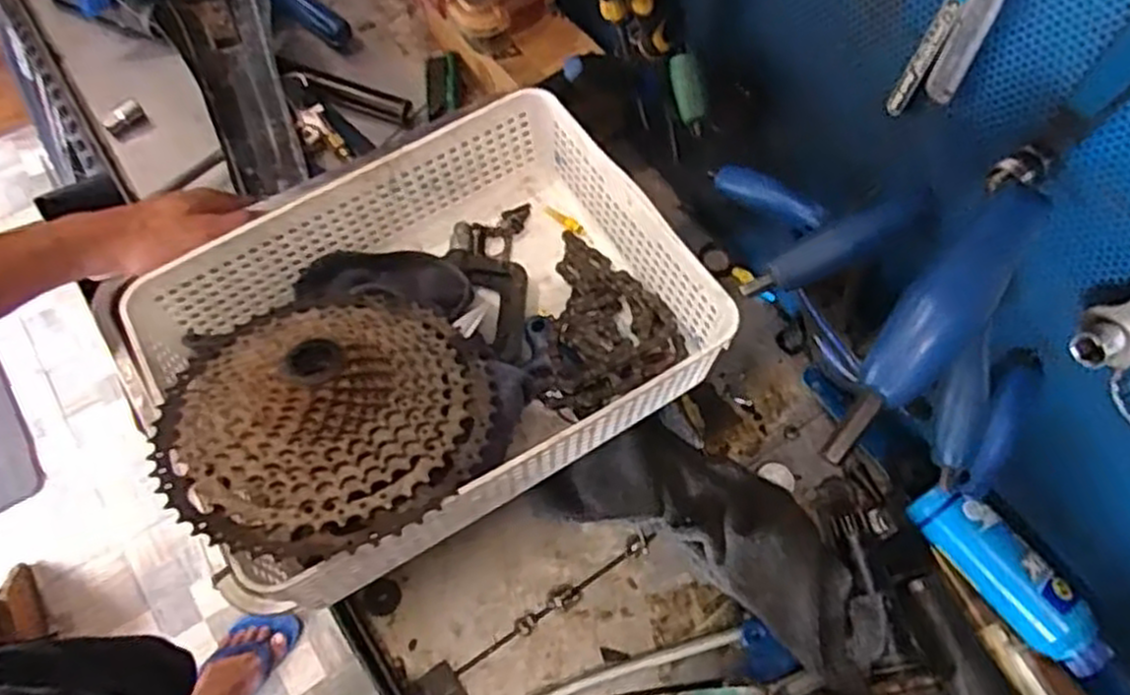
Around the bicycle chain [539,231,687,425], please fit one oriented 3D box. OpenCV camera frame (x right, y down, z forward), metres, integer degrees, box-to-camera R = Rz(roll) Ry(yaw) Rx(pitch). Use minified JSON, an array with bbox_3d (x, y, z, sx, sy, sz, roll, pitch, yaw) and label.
[{"bbox_3d":[0.038,-0.017,0.559,0.090,0.034,0.149,7,64,0],"label":"bicycle chain"}]

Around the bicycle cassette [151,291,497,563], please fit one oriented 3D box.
[{"bbox_3d":[-0.138,0.027,0.456,0.189,0.046,0.189,-27,55,-25],"label":"bicycle cassette"}]

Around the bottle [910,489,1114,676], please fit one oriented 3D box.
[{"bbox_3d":[0.315,0.163,0.562,0.040,0.043,0.149,-33,71,-17],"label":"bottle"}]

